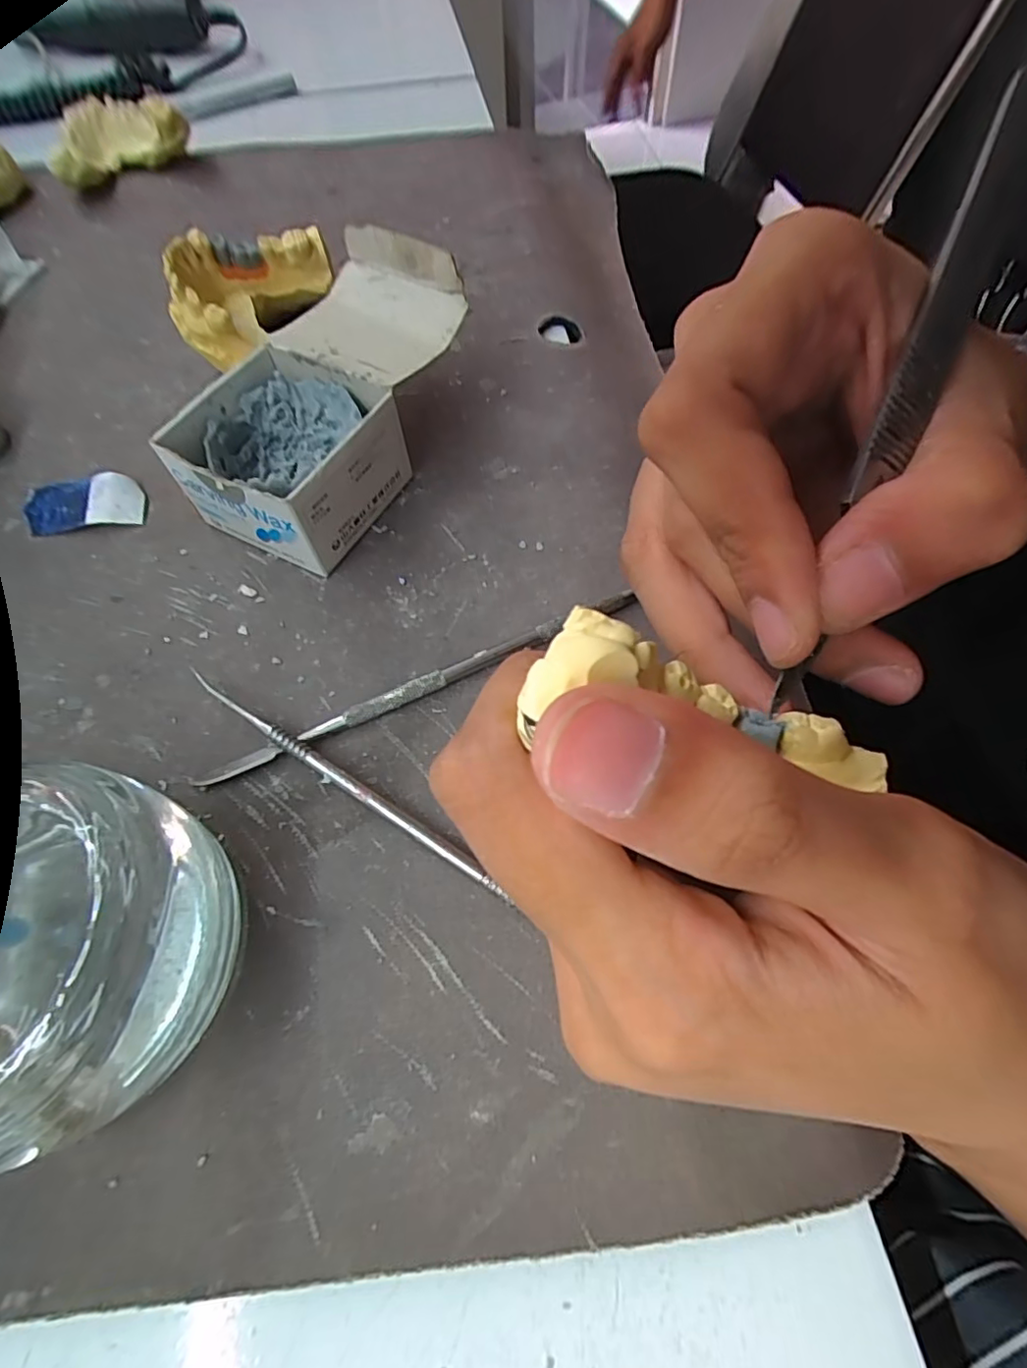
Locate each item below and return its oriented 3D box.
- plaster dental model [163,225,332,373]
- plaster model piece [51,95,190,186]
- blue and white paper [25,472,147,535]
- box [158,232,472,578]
[{"bbox_3d":[-0.106,-0.156,0.232,0.031,0.039,0.067,21,65,11],"label":"plaster dental model"},{"bbox_3d":[-0.213,-0.293,0.311,0.068,0.028,0.047,-28,66,-13],"label":"plaster model piece"},{"bbox_3d":[-0.151,-0.064,0.205,0.036,0.007,0.021,-16,64,-7],"label":"blue and white paper"},{"bbox_3d":[-0.064,-0.094,0.196,0.055,0.048,0.114,26,66,13],"label":"box"}]

